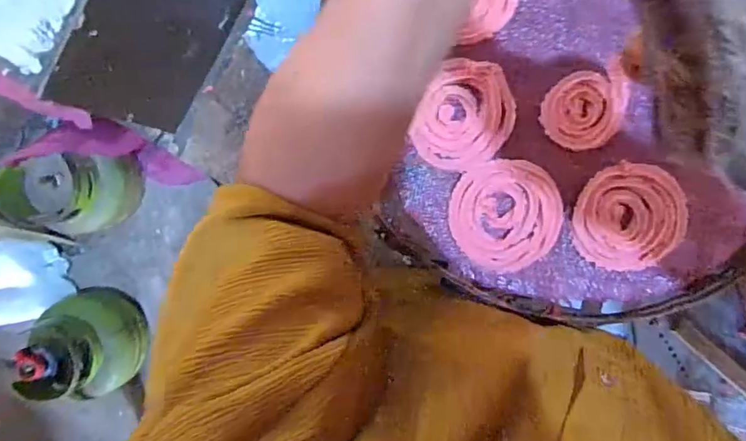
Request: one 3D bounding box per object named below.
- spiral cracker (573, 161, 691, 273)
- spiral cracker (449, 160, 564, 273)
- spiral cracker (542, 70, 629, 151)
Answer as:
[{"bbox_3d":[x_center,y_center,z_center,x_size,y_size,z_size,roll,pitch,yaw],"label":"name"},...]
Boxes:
[{"bbox_3d":[0.187,-0.002,0.365,0.074,0.012,0.075,0,94,2],"label":"spiral cracker"},{"bbox_3d":[0.098,-0.004,0.367,0.080,0.009,0.078,0,94,2],"label":"spiral cracker"},{"bbox_3d":[0.151,-0.080,0.366,0.051,0.008,0.052,29,94,0],"label":"spiral cracker"}]

